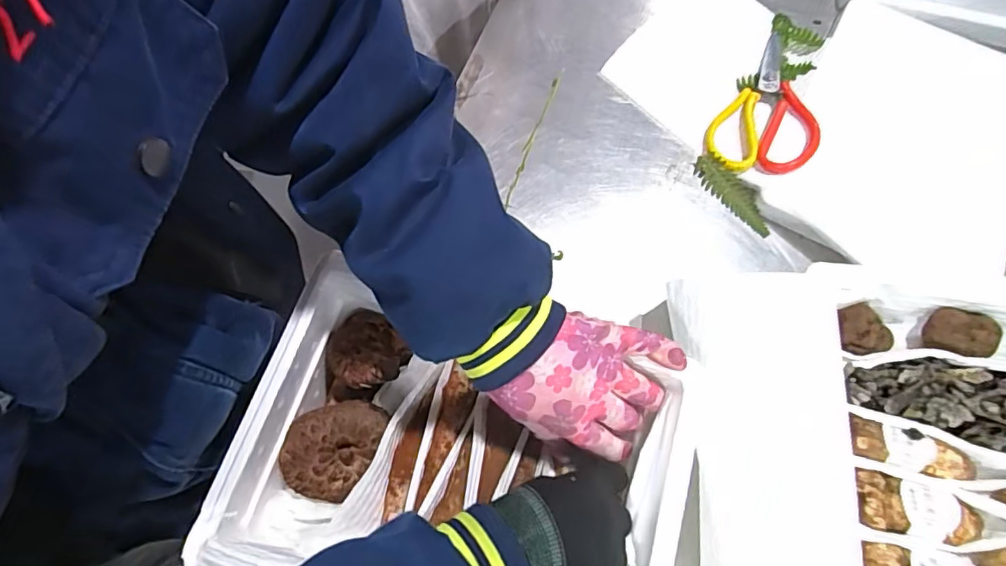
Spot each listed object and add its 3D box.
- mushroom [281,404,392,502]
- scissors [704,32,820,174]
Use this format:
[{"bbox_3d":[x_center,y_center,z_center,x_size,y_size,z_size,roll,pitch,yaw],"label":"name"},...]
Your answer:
[{"bbox_3d":[-0.131,0.127,0.414,0.070,0.035,0.075,4,98,-18],"label":"mushroom"},{"bbox_3d":[0.297,-0.191,0.574,0.102,0.026,0.196,34,75,11],"label":"scissors"}]

